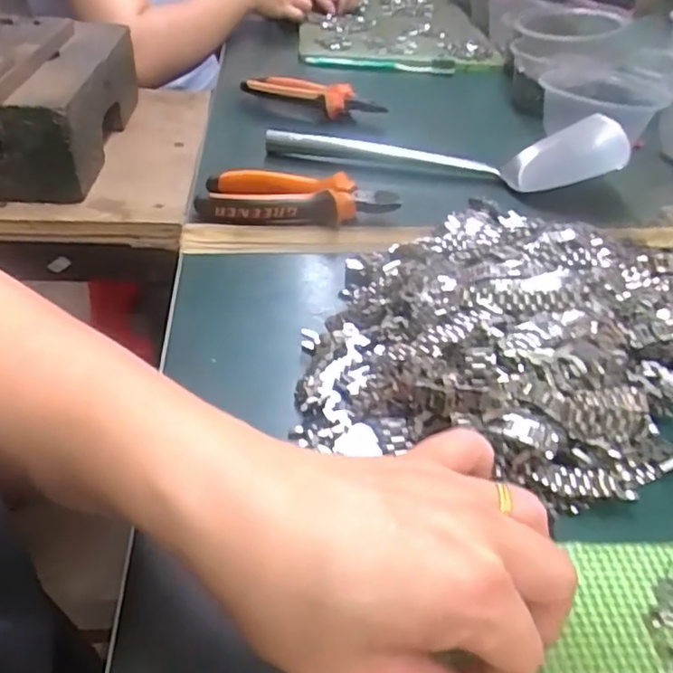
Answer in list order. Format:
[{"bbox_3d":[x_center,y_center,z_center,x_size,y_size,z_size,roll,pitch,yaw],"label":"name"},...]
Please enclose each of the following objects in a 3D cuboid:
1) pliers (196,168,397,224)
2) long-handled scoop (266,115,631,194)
[{"bbox_3d":[-0.030,-0.105,0.489,0.147,0.028,0.052,0,39,-3],"label":"pliers"},{"bbox_3d":[0.094,-0.174,0.563,0.303,0.053,0.095,12,40,9],"label":"long-handled scoop"}]

